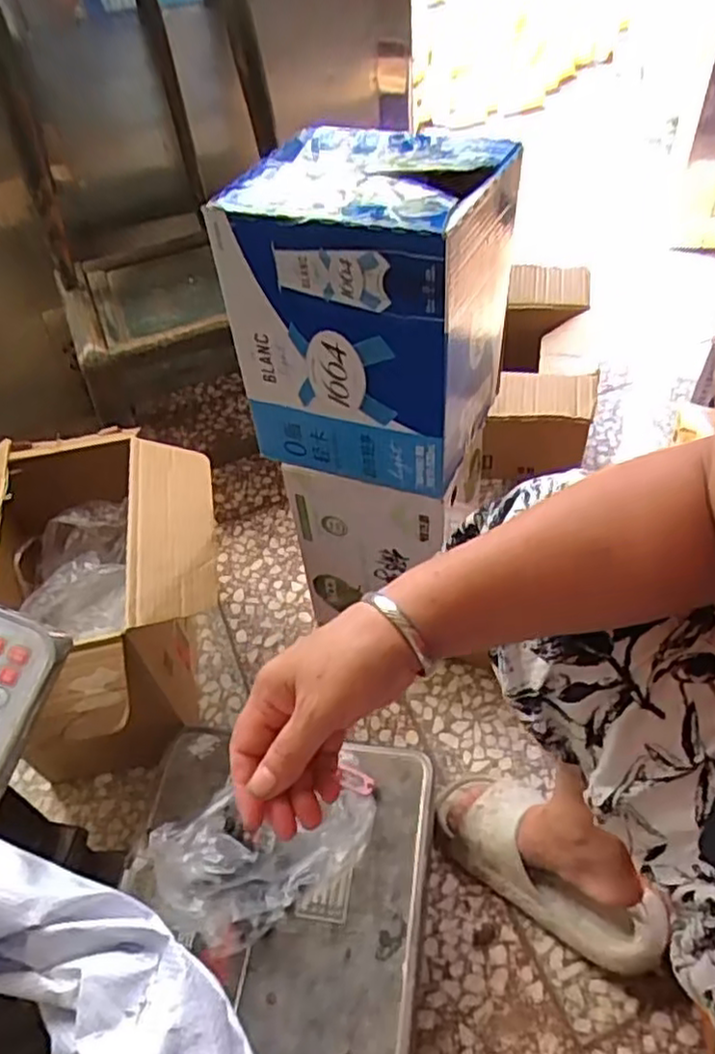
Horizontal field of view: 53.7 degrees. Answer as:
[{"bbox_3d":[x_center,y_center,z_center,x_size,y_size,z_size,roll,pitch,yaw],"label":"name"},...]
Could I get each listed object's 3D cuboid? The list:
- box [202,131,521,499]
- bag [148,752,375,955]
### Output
[{"bbox_3d":[0.015,-0.204,0.672,0.208,0.267,0.178,13,52,17],"label":"box"},{"bbox_3d":[-0.080,0.305,0.664,0.206,0.101,0.115,-8,47,-23],"label":"bag"}]

